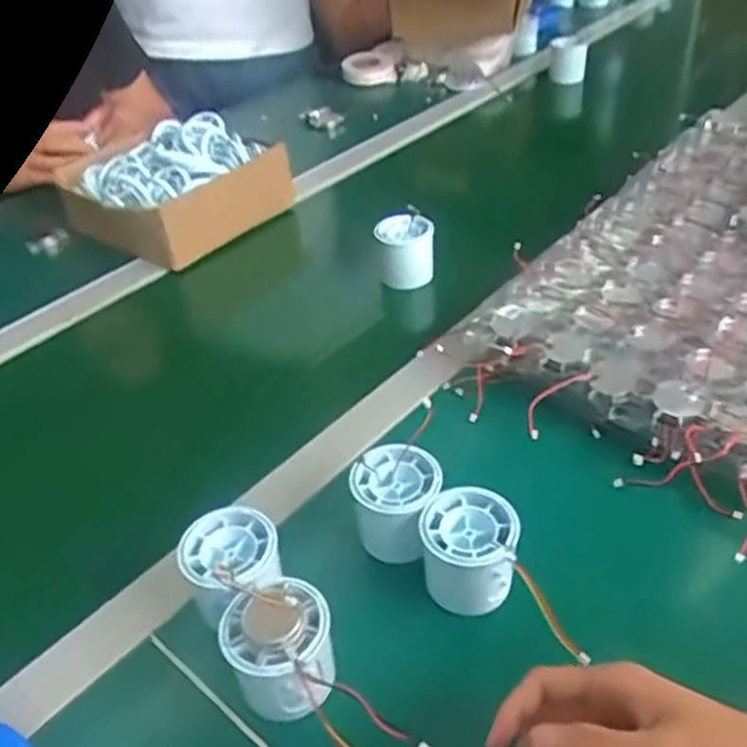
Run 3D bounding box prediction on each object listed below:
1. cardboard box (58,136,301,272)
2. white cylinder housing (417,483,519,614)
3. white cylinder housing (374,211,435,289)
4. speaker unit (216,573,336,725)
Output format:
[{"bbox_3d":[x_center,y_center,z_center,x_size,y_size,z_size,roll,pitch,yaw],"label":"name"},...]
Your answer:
[{"bbox_3d":[-0.217,-0.197,0.838,0.169,0.078,0.199,27,48,34],"label":"cardboard box"},{"bbox_3d":[0.056,0.106,0.439,0.056,0.052,0.058,8,40,16],"label":"white cylinder housing"},{"bbox_3d":[0.032,-0.120,0.721,0.054,0.060,0.052,-2,38,4],"label":"white cylinder housing"},{"bbox_3d":[-0.049,0.147,0.396,0.053,0.061,0.058,-3,38,2],"label":"speaker unit"}]

